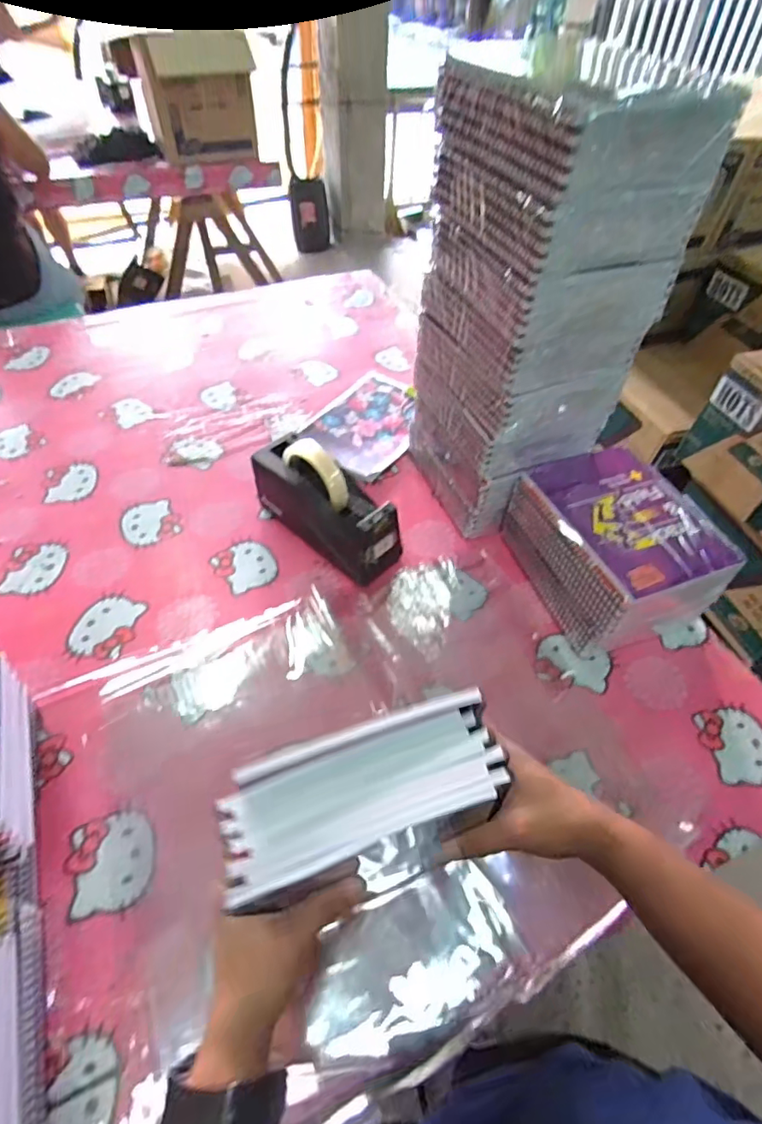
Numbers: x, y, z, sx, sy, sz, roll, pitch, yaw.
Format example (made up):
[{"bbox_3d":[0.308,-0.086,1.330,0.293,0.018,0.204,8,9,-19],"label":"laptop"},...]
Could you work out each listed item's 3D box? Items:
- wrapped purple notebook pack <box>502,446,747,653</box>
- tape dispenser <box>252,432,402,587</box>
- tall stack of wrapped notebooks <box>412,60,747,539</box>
[{"bbox_3d":[0.267,-0.017,0.624,0.159,0.121,0.196,-15,54,-13],"label":"wrapped purple notebook pack"},{"bbox_3d":[-0.067,-0.077,0.658,0.201,0.122,0.073,36,59,24],"label":"tape dispenser"},{"bbox_3d":[0.151,-0.237,0.589,0.156,0.438,0.200,-20,55,-16],"label":"tall stack of wrapped notebooks"}]

